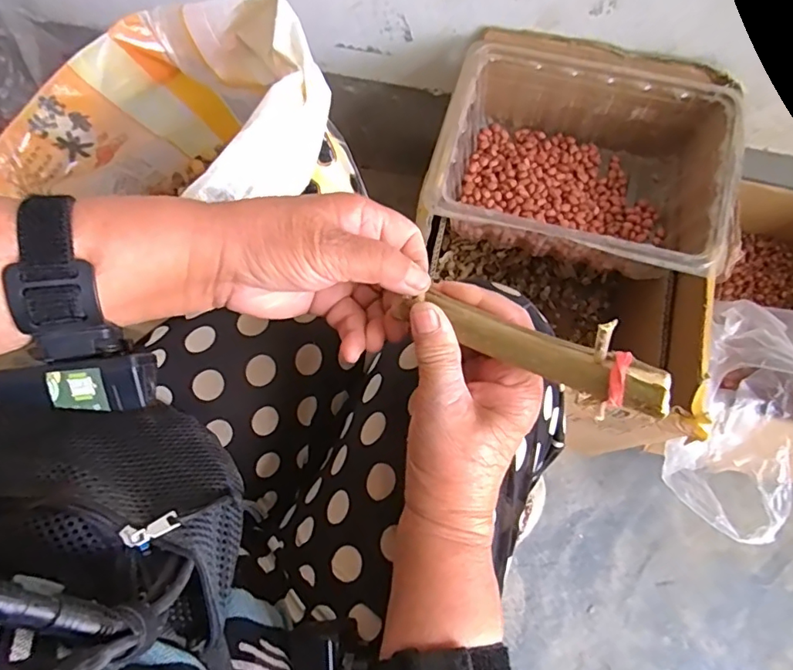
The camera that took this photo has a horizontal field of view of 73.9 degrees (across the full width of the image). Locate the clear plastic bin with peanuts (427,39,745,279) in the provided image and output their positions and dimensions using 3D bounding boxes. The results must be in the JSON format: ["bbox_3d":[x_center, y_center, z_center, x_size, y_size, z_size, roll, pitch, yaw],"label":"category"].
[{"bbox_3d":[0.210,-0.201,0.634,0.321,0.120,0.245,15,70,4],"label":"clear plastic bin with peanuts"}]

